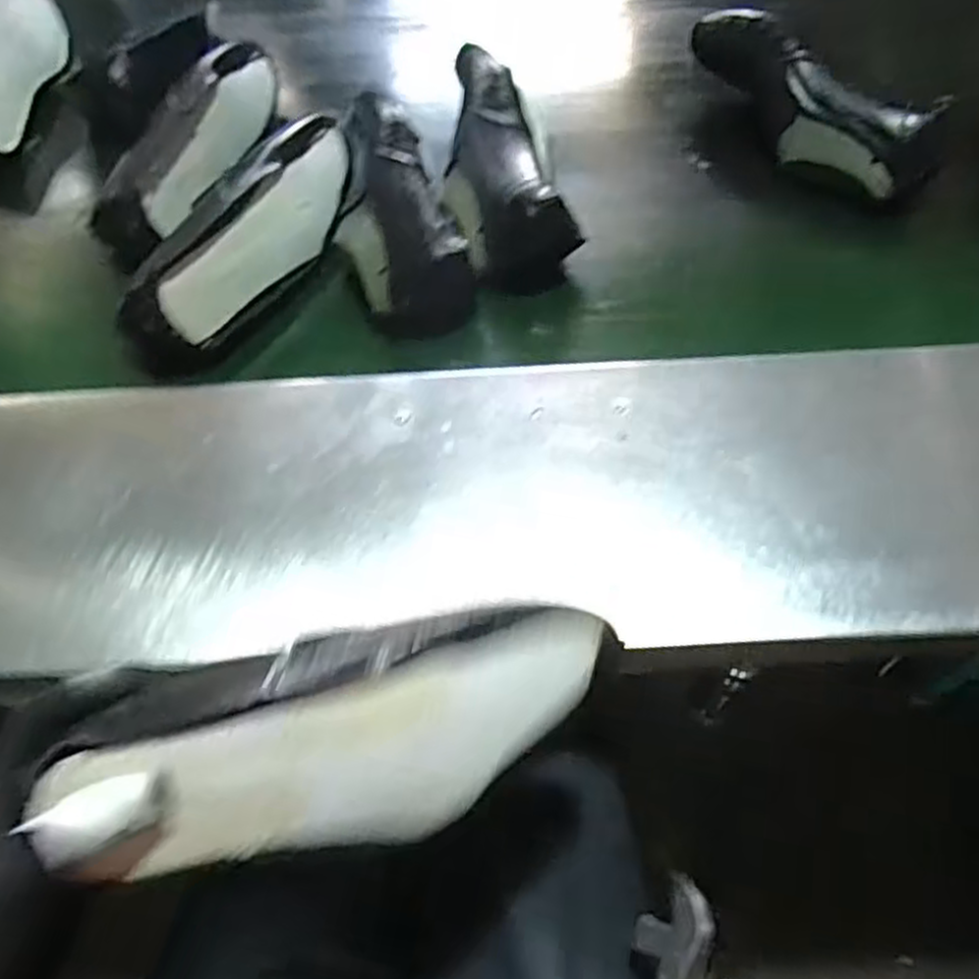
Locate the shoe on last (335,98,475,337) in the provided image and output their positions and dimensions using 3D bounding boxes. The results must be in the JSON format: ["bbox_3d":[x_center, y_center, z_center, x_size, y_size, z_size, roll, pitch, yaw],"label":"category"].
[{"bbox_3d":[-0.085,-0.252,0.675,0.098,0.068,0.243,-13,71,-5],"label":"shoe on last"}]

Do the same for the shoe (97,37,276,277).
[{"bbox_3d":[-0.292,-0.343,0.758,0.083,0.081,0.273,15,60,12],"label":"shoe"}]

